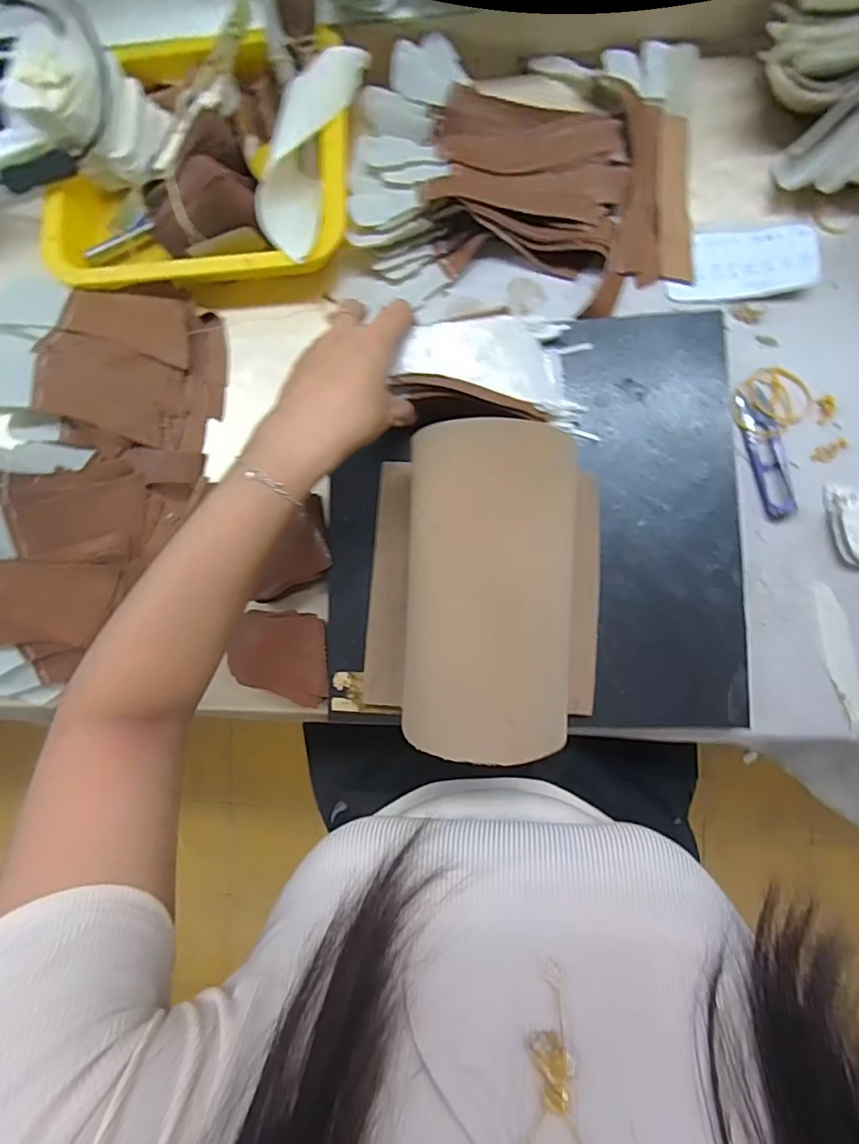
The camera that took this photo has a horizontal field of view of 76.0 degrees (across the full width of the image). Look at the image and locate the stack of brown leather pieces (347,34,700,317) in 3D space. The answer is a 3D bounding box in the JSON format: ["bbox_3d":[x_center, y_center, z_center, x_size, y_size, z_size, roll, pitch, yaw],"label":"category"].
[{"bbox_3d":[0.073,-0.322,0.430,0.261,0.034,0.203,4,89,7],"label":"stack of brown leather pieces"}]

